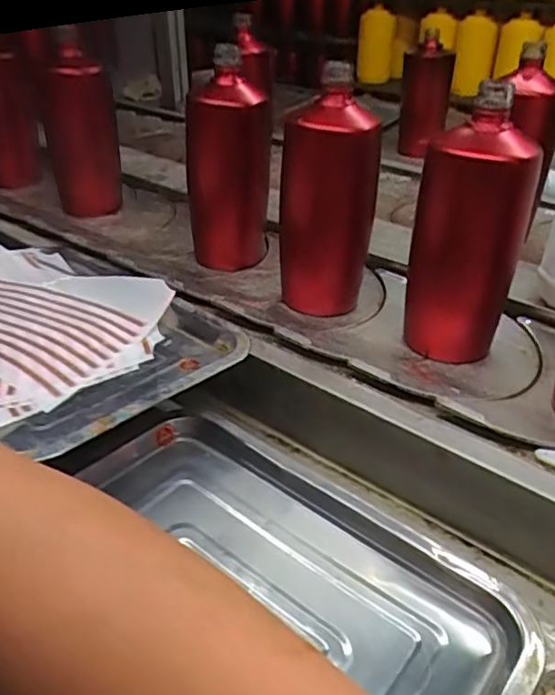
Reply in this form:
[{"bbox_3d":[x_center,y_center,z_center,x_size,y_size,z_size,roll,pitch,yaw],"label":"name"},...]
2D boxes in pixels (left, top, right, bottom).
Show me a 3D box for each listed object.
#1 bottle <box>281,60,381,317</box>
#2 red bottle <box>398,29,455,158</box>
[{"bbox_3d":[0.044,-0.127,0.542,0.082,0.181,0.064,3,31,5],"label":"bottle"},{"bbox_3d":[0.265,-0.449,1.087,0.083,0.196,0.079,9,31,14],"label":"red bottle"}]

